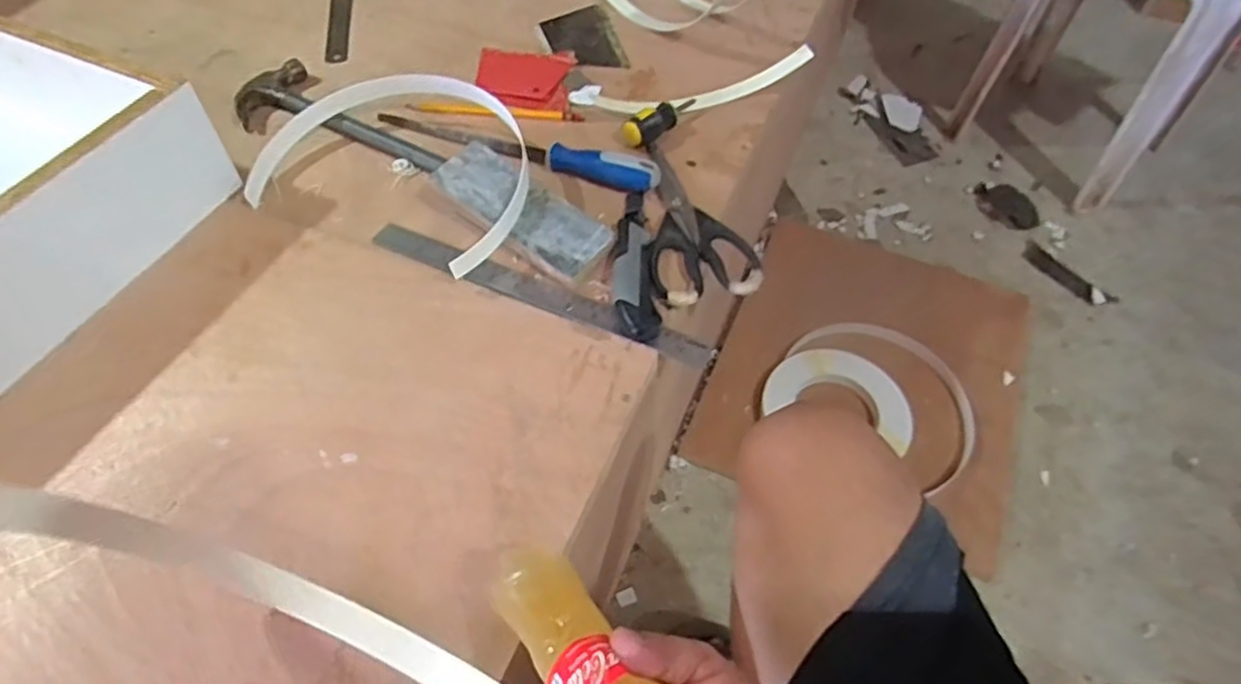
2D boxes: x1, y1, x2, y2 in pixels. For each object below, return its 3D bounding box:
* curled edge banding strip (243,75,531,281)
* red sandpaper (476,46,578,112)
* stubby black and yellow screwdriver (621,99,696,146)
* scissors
[{"bbox_3d":[-0.212,-0.177,0.685,0.274,0.062,0.185,21,58,12],"label":"curled edge banding strip"},{"bbox_3d":[-0.106,-0.299,0.797,0.106,0.012,0.117,-2,56,-3],"label":"red sandpaper"},{"bbox_3d":[0.046,-0.238,0.743,0.093,0.025,0.030,-38,65,-24],"label":"stubby black and yellow screwdriver"},{"bbox_3d":[0.067,-0.124,0.673,0.096,0.016,0.211,-5,56,-6],"label":"scissors"}]

